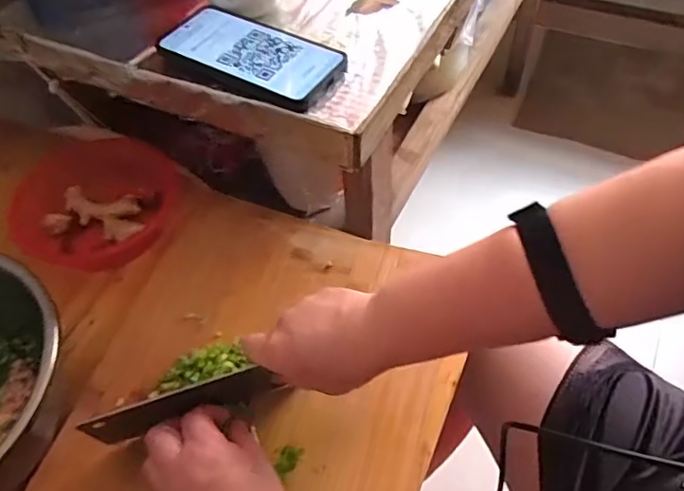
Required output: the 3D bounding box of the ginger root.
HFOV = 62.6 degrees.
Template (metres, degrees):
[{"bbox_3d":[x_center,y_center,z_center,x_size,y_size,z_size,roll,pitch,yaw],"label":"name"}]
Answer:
[{"bbox_3d":[-0.271,-0.034,0.627,0.105,0.019,0.060,7,54,9],"label":"ginger root"}]

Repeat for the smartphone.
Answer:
[{"bbox_3d":[-0.081,-0.170,0.496,0.168,0.012,0.087,28,60,23],"label":"smartphone"}]

